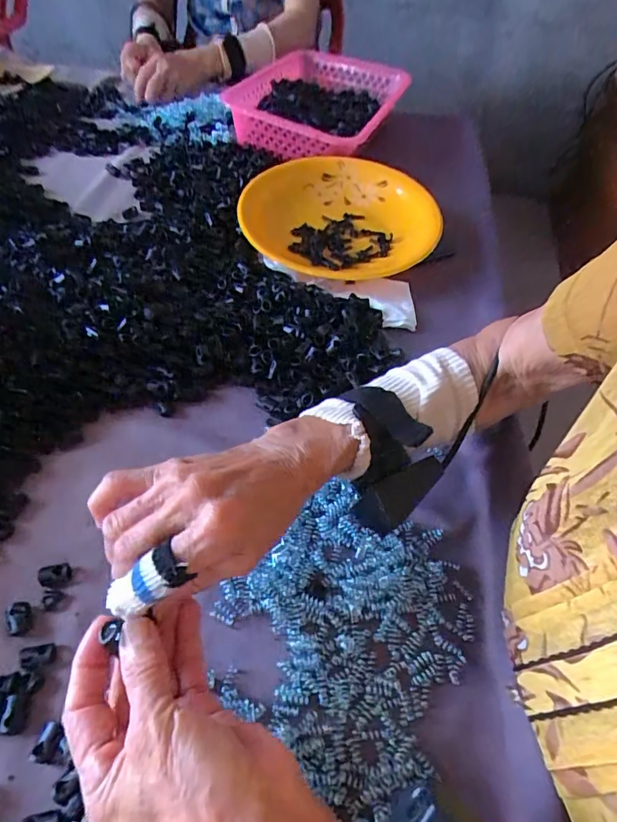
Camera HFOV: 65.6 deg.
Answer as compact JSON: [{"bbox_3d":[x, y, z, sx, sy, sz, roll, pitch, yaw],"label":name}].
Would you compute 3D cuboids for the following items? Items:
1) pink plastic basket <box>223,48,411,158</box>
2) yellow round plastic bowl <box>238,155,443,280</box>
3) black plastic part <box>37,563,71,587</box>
[{"bbox_3d":[0.031,-0.498,0.767,0.208,0.065,0.340,19,53,10],"label":"pink plastic basket"},{"bbox_3d":[0.036,-0.246,0.608,0.245,0.043,0.237,2,52,-3],"label":"yellow round plastic bowl"},{"bbox_3d":[-0.179,0.116,0.338,0.021,0.007,0.015,-6,53,-9],"label":"black plastic part"}]

